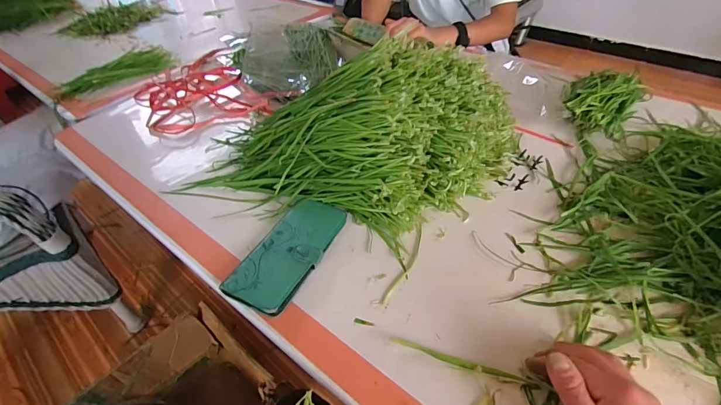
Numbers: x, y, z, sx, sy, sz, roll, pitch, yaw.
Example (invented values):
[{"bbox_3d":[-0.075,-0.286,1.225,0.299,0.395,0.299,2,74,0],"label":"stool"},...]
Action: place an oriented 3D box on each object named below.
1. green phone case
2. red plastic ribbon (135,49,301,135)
[{"bbox_3d":[-0.084,0.058,0.444,0.076,0.023,0.164,15,49,21],"label":"green phone case"},{"bbox_3d":[-0.321,-0.227,0.751,0.238,0.030,0.328,-30,50,-25],"label":"red plastic ribbon"}]

